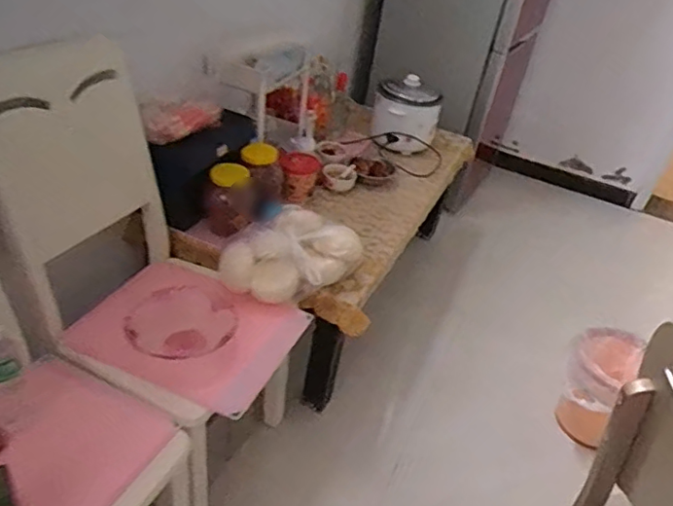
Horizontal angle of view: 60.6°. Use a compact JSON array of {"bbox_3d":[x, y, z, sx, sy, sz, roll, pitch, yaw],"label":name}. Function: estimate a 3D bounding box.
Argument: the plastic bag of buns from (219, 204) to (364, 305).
[{"bbox_3d":[-0.109,0.010,1.392,0.299,0.133,0.194,-15,43,-31],"label":"plastic bag of buns"}]

